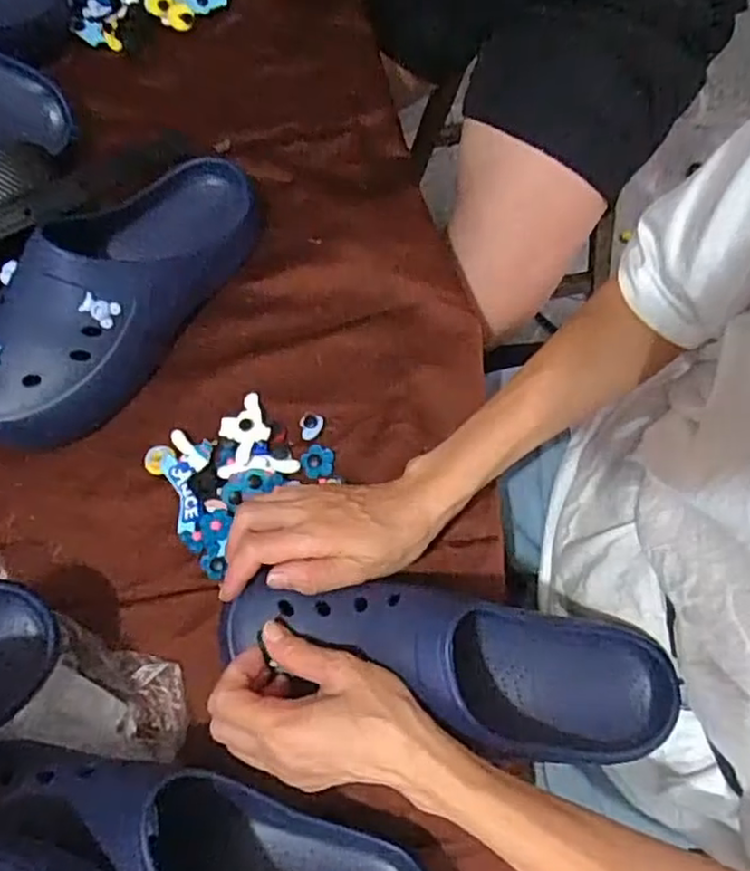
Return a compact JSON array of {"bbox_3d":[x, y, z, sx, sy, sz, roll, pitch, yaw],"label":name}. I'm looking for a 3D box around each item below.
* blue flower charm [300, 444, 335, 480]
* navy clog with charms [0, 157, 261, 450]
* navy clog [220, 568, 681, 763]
[{"bbox_3d":[-0.043,0.018,0.507,0.025,0.006,0.026,-1,70,2],"label":"blue flower charm"},{"bbox_3d":[-0.210,-0.122,0.516,0.125,0.089,0.291,30,75,12],"label":"navy clog with charms"},{"bbox_3d":[0.051,0.140,0.418,0.277,0.080,0.087,16,70,-10],"label":"navy clog"}]

